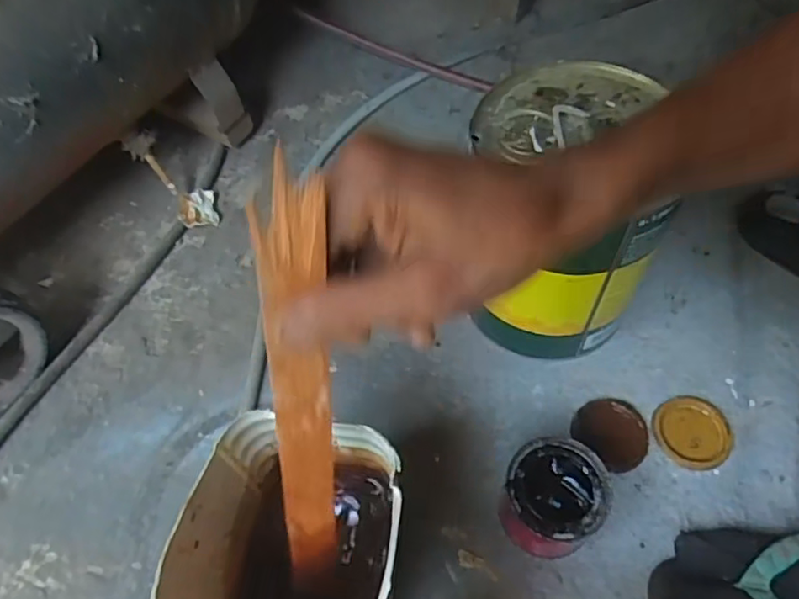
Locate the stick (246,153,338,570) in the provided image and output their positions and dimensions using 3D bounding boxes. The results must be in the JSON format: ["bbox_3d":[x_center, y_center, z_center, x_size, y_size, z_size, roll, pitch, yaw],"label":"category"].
[{"bbox_3d":[-0.044,0.053,0.277,0.026,0.247,0.009,-10,39,-16],"label":"stick"}]

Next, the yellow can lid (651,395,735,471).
[{"bbox_3d":[0.252,0.114,0.515,0.064,0.007,0.065,-2,58,3],"label":"yellow can lid"}]

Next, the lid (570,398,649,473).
[{"bbox_3d":[0.185,0.114,0.517,0.056,0.009,0.063,-38,64,-18],"label":"lid"}]

